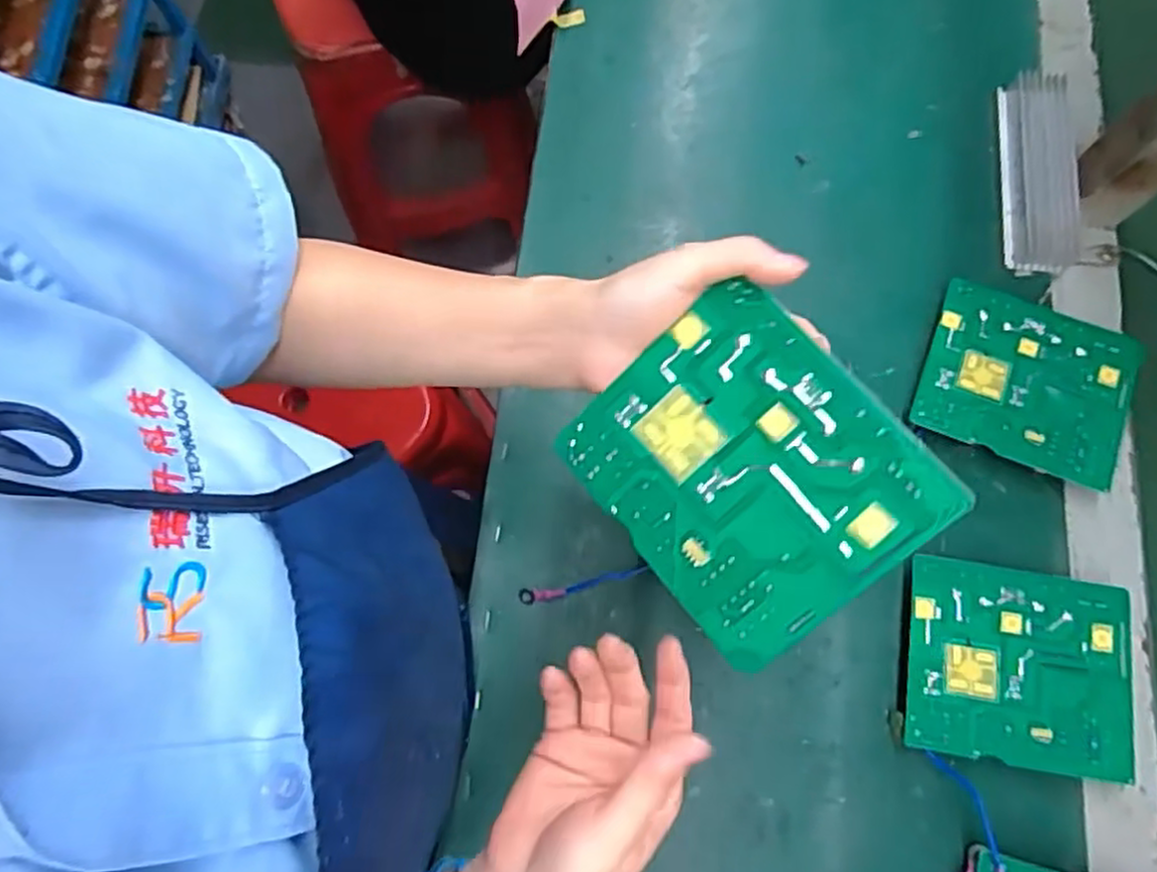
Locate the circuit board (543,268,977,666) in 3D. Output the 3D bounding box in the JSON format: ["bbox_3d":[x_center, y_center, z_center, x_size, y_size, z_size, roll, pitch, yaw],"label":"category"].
[{"bbox_3d":[0.068,0.015,0.299,0.114,0.004,0.131,-45,74,16],"label":"circuit board"}]

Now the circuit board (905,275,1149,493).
[{"bbox_3d":[0.304,-0.036,0.486,0.132,0.006,0.112,22,76,8],"label":"circuit board"}]

